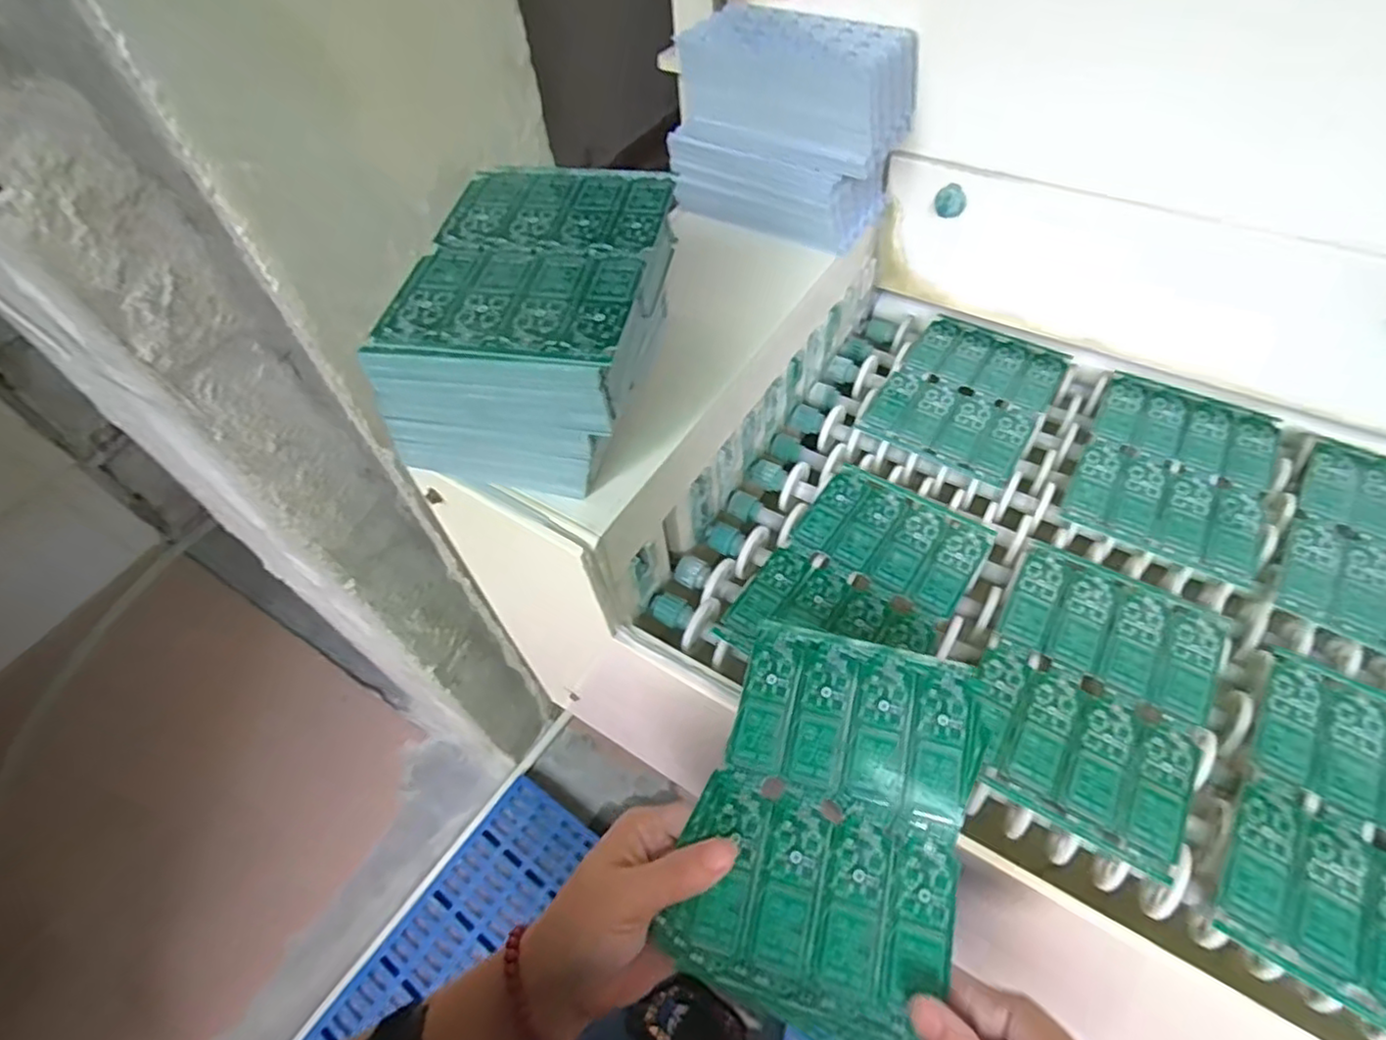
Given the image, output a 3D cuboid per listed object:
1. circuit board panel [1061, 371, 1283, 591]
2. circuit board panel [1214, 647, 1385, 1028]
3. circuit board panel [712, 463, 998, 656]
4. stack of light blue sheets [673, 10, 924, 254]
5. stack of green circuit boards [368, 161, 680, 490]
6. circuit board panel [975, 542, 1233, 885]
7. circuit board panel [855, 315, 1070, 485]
[{"bbox_3d":[0.363,-0.042,0.502,0.123,0.004,0.174,24,58,21],"label":"circuit board panel"},{"bbox_3d":[0.358,0.165,0.349,0.121,0.007,0.177,29,62,23],"label":"circuit board panel"},{"bbox_3d":[0.115,0.039,0.459,0.120,0.006,0.176,29,60,24],"label":"circuit board panel"},{"bbox_3d":[0.076,-0.305,0.528,0.165,0.133,0.097,29,60,24],"label":"stack of light blue sheets"},{"bbox_3d":[-0.084,-0.115,0.402,0.138,0.099,0.184,6,53,9],"label":"stack of green circuit boards"},{"bbox_3d":[0.241,0.100,0.405,0.120,0.007,0.174,26,60,21],"label":"circuit board panel"},{"bbox_3d":[0.230,-0.108,0.563,0.120,0.008,0.170,28,59,22],"label":"circuit board panel"}]

